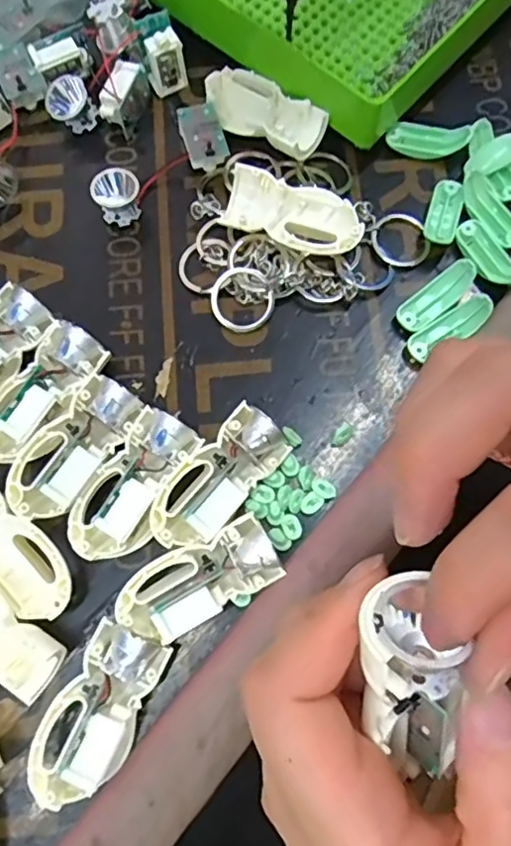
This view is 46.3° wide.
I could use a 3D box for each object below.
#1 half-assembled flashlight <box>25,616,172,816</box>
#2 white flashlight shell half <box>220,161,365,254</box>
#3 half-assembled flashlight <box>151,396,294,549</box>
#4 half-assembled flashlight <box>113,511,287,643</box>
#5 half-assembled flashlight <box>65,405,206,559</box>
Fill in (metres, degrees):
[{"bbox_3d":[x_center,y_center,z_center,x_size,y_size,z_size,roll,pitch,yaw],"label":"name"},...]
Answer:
[{"bbox_3d":[-0.061,0.111,0.228,0.033,0.023,0.065,25,76,8],"label":"half-assembled flashlight"},{"bbox_3d":[0.019,-0.099,0.286,0.064,0.019,0.031,16,75,6],"label":"white flashlight shell half"},{"bbox_3d":[-0.015,0.025,0.254,0.028,0.025,0.065,40,79,11],"label":"half-assembled flashlight"},{"bbox_3d":[-0.023,0.064,0.241,0.064,0.021,0.029,-28,76,-7],"label":"half-assembled flashlight"},{"bbox_3d":[-0.051,0.027,0.255,0.032,0.025,0.065,33,77,10],"label":"half-assembled flashlight"}]

